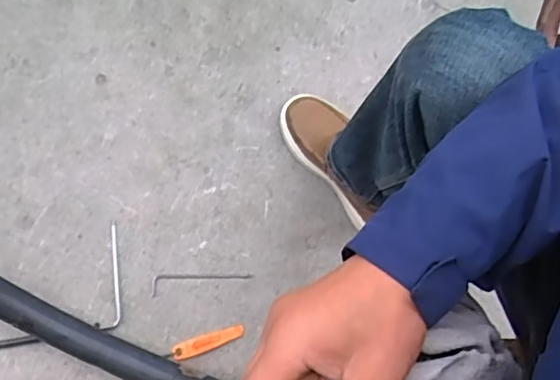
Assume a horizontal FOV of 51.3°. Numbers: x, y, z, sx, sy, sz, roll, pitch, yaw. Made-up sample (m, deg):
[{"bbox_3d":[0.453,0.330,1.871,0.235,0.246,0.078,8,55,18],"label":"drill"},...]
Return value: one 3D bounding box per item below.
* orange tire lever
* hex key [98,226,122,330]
[{"bbox_3d":[-0.109,0.232,0.895,0.112,0.017,0.023,-18,76,-6],"label":"orange tire lever"},{"bbox_3d":[-0.262,0.136,0.928,0.030,0.012,0.166,1,75,-1],"label":"hex key"}]

